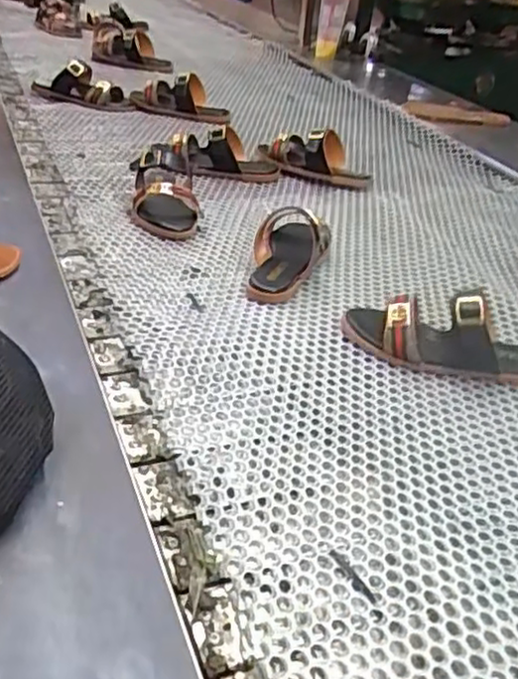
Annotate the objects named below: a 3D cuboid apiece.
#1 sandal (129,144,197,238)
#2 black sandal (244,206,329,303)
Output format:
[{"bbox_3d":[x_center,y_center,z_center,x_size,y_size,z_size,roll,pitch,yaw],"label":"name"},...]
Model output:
[{"bbox_3d":[-0.141,-0.238,1.025,0.091,0.080,0.260,1,33,-9],"label":"sandal"},{"bbox_3d":[0.042,-0.124,0.886,0.091,0.069,0.224,9,33,4],"label":"black sandal"}]

